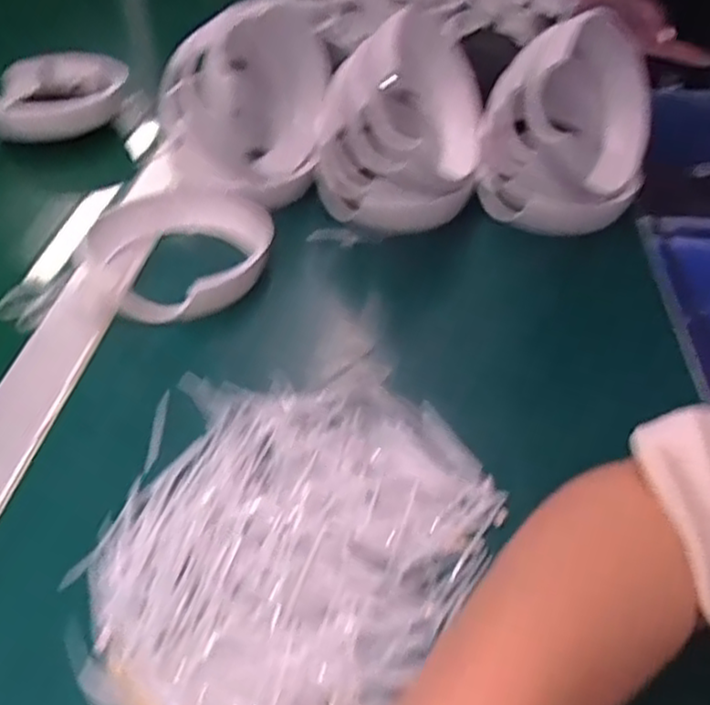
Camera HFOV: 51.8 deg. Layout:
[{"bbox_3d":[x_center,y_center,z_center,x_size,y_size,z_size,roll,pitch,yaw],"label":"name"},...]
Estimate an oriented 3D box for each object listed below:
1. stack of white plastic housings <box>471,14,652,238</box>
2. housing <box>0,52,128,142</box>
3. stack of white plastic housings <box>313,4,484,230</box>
[{"bbox_3d":[0.148,-0.158,0.513,0.110,0.126,0.106,14,43,15],"label":"stack of white plastic housings"},{"bbox_3d":[-0.260,-0.227,0.637,0.118,0.041,0.120,-9,42,-10],"label":"housing"},{"bbox_3d":[0.038,-0.159,0.517,0.104,0.107,0.109,21,46,22],"label":"stack of white plastic housings"}]

